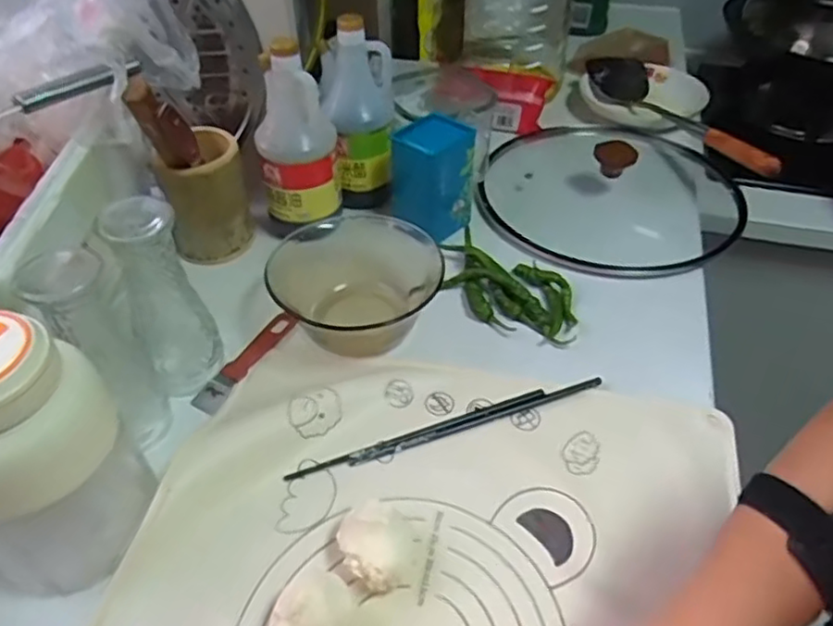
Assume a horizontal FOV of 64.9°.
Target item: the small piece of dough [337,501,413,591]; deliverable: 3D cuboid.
[{"bbox_3d":[-0.024,0.167,0.467,0.055,0.047,0.054,-1,45,1],"label":"small piece of dough"}]

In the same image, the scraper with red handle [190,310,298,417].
[{"bbox_3d":[-0.161,0.045,0.624,0.025,0.018,0.127,25,49,22],"label":"scraper with red handle"}]

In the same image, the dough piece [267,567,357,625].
[{"bbox_3d":[-0.068,0.201,0.433,0.053,0.044,0.052,1,44,-1],"label":"dough piece"}]

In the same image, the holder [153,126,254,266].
[{"bbox_3d":[-0.230,-0.128,0.712,0.083,0.115,0.094,-15,46,-13],"label":"holder"}]

